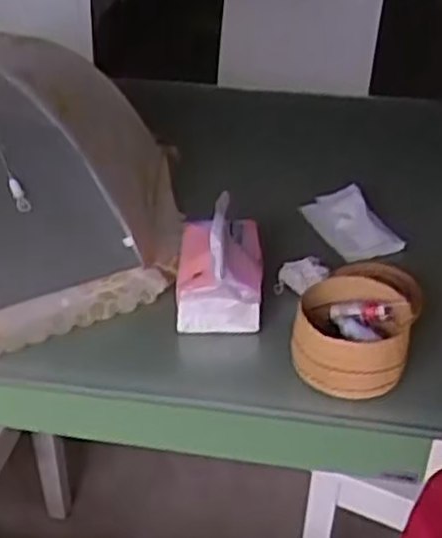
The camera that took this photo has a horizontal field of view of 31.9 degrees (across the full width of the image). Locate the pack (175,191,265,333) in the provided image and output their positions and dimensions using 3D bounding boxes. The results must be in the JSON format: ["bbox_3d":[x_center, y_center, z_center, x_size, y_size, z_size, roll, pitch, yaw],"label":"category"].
[{"bbox_3d":[-0.002,-0.005,0.857,0.096,0.088,0.132,1,35,-1],"label":"pack"}]

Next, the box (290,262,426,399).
[{"bbox_3d":[0.133,0.063,0.777,0.114,0.065,0.122,9,36,11],"label":"box"}]

